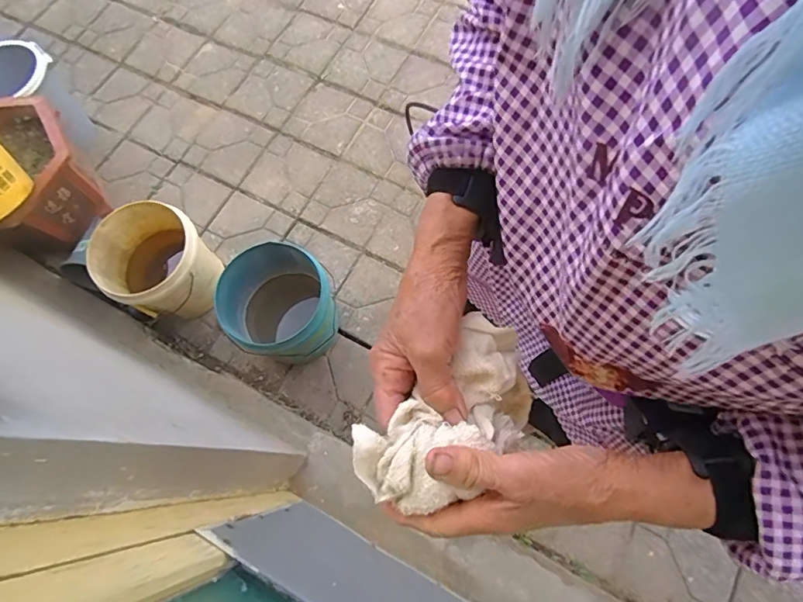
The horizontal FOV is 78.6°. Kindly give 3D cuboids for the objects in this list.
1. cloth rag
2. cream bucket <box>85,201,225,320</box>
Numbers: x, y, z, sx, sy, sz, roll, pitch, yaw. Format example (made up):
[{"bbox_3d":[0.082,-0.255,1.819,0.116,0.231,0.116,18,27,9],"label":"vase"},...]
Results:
[{"bbox_3d":[0.039,0.081,0.355,0.153,0.051,0.084,-39,80,-21],"label":"cloth rag"},{"bbox_3d":[-0.642,-0.104,1.317,0.282,0.239,0.259,-1,72,2],"label":"cream bucket"}]

